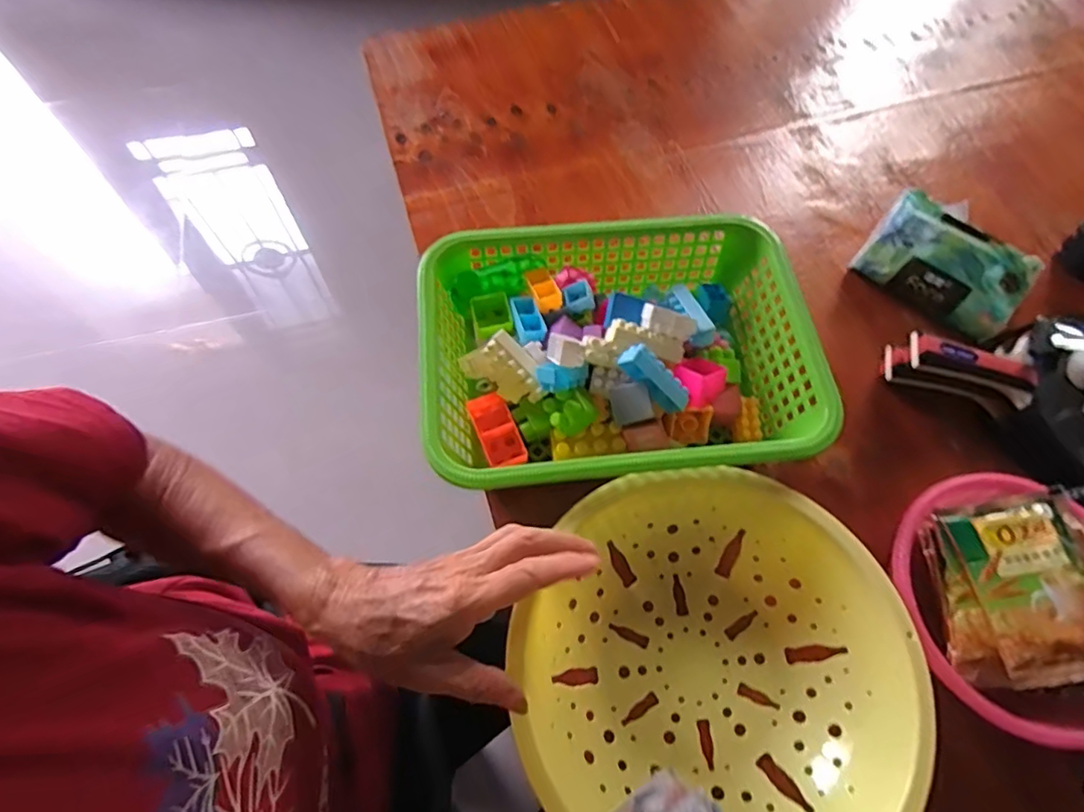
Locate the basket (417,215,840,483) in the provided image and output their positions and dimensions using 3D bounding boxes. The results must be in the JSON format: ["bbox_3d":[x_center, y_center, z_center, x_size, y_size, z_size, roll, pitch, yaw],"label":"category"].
[{"bbox_3d":[0.058,-0.040,0.466,0.289,0.082,0.215,-5,64,-4],"label":"basket"}]

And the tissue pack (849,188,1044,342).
[{"bbox_3d":[0.373,-0.131,0.529,0.133,0.063,0.081,42,70,17],"label":"tissue pack"}]

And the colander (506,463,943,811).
[{"bbox_3d":[0.113,0.168,0.381,0.235,0.067,0.232,27,66,11],"label":"colander"}]

